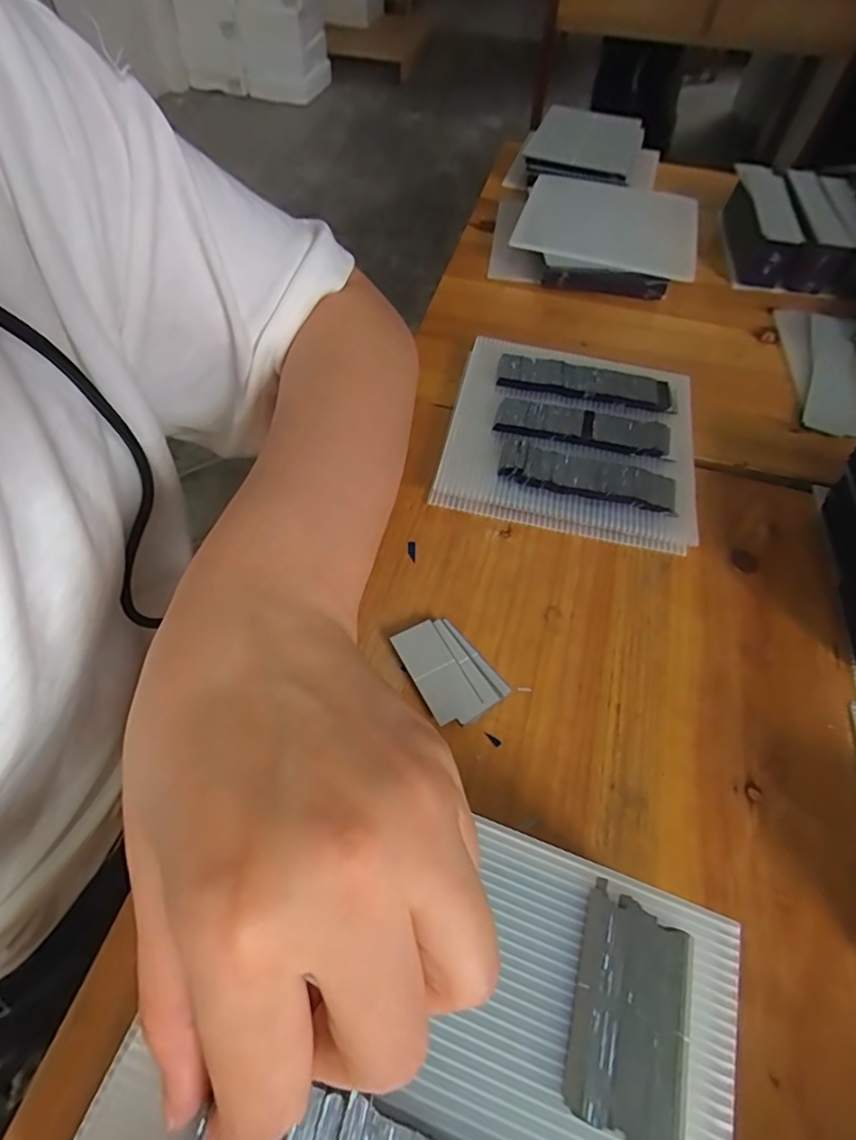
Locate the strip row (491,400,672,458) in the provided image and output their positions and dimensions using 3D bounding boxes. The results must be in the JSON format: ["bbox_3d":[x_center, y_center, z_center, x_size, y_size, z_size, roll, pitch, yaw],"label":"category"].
[{"bbox_3d":[0.102,-0.096,0.363,0.111,0.005,0.035,11,56,3],"label":"strip row"}]

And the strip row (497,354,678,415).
[{"bbox_3d":[0.110,-0.132,0.388,0.119,0.004,0.032,12,56,4],"label":"strip row"}]

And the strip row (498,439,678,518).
[{"bbox_3d":[0.098,-0.056,0.342,0.105,0.015,0.032,15,57,6],"label":"strip row"}]

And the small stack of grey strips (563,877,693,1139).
[{"bbox_3d":[0.060,0.129,0.161,0.032,0.004,0.056,16,57,8],"label":"small stack of grey strips"}]

